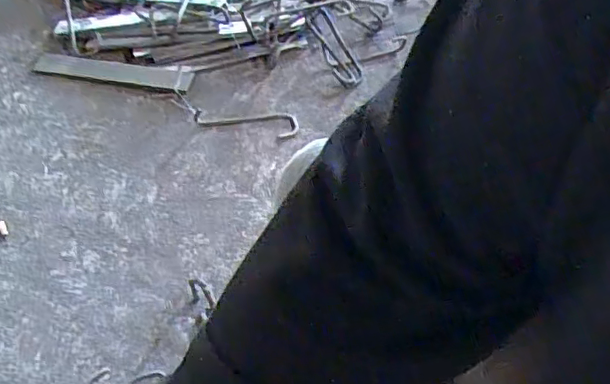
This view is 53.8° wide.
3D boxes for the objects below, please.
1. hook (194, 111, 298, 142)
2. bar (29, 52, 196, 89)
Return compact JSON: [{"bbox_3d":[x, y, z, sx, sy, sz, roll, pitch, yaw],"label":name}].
[{"bbox_3d":[-0.115,-0.137,1.166,0.201,0.010,0.062,10,54,7],"label":"hook"},{"bbox_3d":[-0.394,-0.251,1.234,0.340,0.011,0.059,9,56,12],"label":"bar"}]

